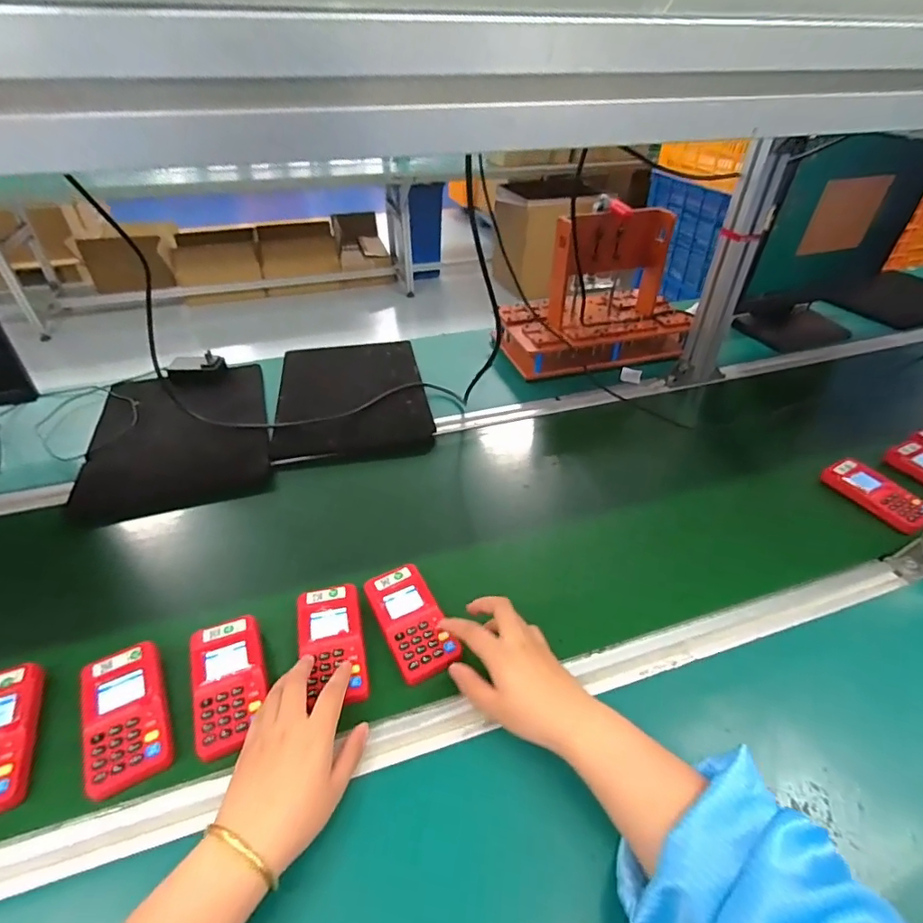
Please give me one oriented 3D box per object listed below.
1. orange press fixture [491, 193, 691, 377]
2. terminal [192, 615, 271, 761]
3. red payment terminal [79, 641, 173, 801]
[{"bbox_3d":[0.256,-0.325,0.941,0.331,0.264,0.178,-8,39,-16],"label":"orange press fixture"},{"bbox_3d":[-0.218,0.209,0.476,0.062,0.030,0.122,-11,40,-19],"label":"terminal"},{"bbox_3d":[-0.300,0.228,0.449,0.062,0.028,0.122,-17,42,-26],"label":"red payment terminal"}]

